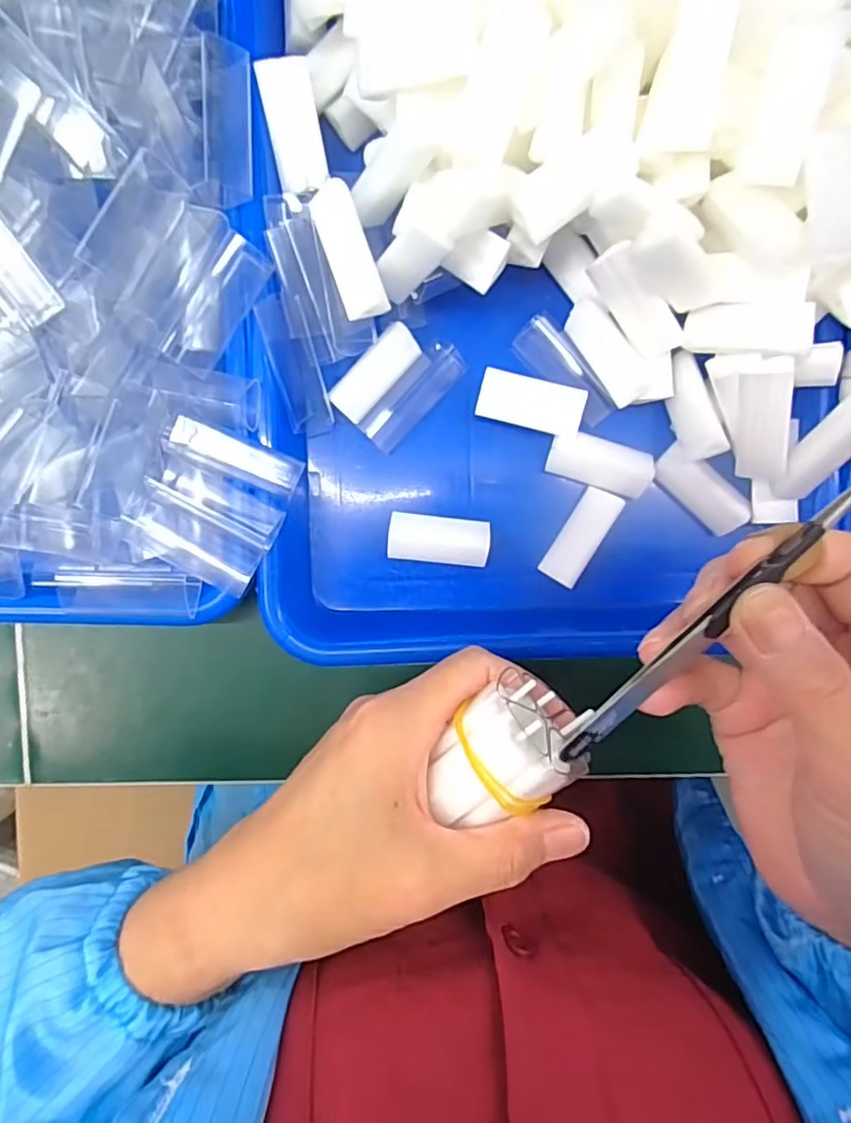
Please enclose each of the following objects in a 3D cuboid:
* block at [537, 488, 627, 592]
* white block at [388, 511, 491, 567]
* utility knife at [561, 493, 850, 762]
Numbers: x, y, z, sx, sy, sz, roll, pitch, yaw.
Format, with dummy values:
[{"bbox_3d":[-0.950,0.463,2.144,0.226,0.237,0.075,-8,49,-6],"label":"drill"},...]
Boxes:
[{"bbox_3d":[0.070,-0.011,0.273,0.016,0.011,0.045,31,93,-2],"label":"block"},{"bbox_3d":[0.006,-0.010,0.279,0.045,0.009,0.021,6,94,-1],"label":"white block"},{"bbox_3d":[0.085,0.022,0.184,0.008,0.005,0.116,43,100,-3],"label":"utility knife"}]

